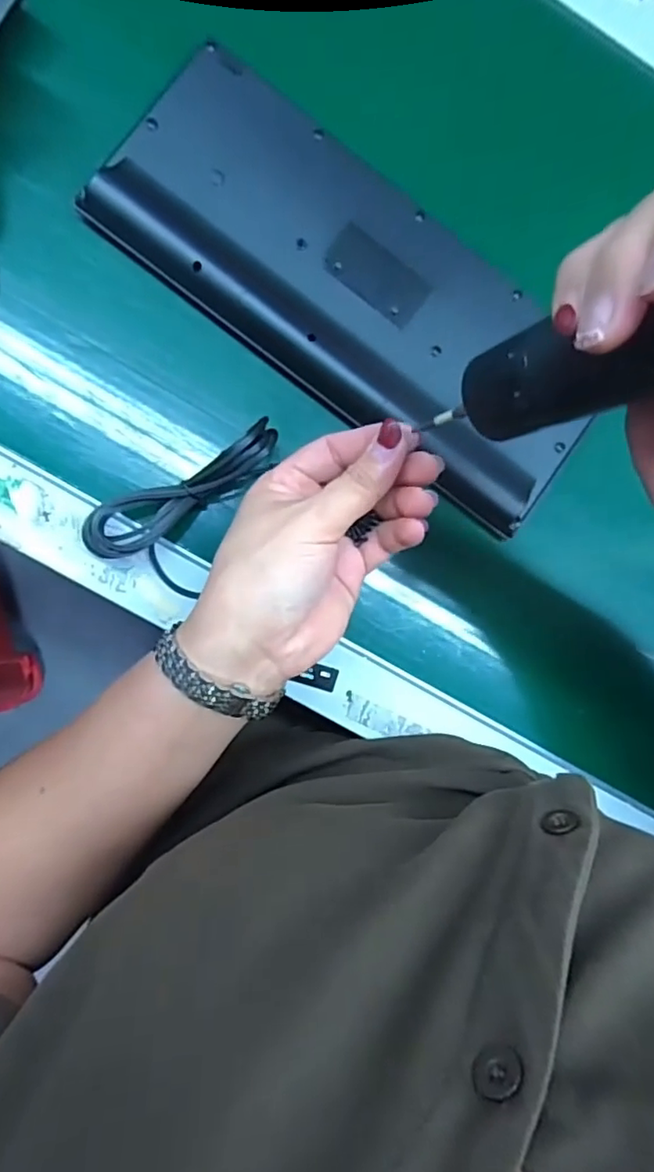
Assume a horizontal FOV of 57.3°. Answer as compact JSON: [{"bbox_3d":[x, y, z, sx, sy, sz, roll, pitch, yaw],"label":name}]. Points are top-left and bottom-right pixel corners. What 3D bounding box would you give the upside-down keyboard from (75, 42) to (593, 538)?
[{"bbox_3d":[0.021,-0.163,0.333,0.290,0.017,0.123,37,89,-7],"label":"upside-down keyboard"}]

